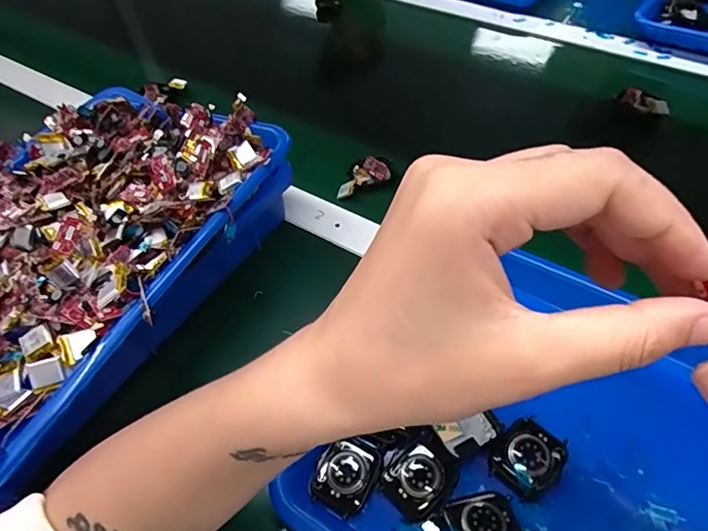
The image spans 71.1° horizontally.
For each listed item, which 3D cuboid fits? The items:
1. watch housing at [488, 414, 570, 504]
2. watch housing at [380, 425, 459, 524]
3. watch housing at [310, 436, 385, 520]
[{"bbox_3d":[0.110,0.119,0.309,0.037,0.011,0.045,34,61,26],"label":"watch housing"},{"bbox_3d":[0.042,0.130,0.308,0.046,0.014,0.036,-38,59,-24],"label":"watch housing"},{"bbox_3d":[-0.005,0.131,0.311,0.036,0.011,0.041,23,57,19],"label":"watch housing"}]

